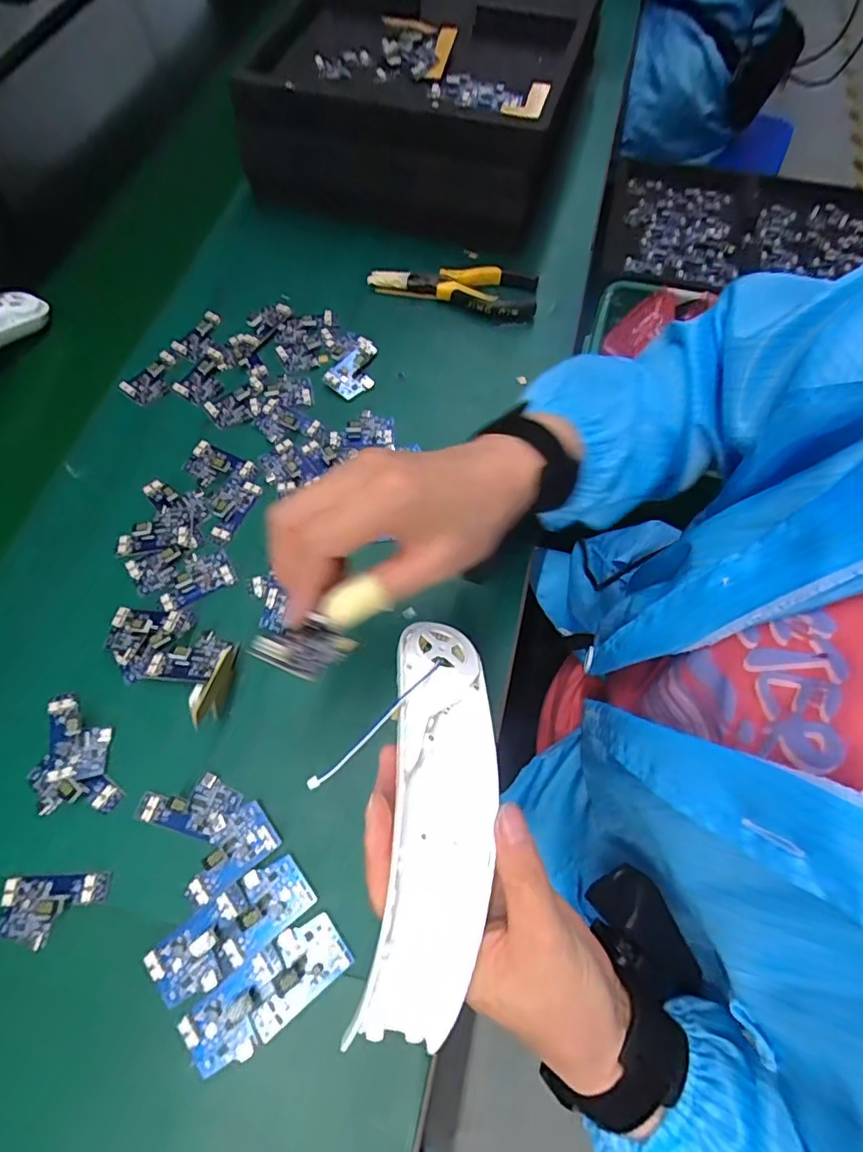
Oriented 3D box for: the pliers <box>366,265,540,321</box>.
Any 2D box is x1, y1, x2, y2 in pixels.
[{"bbox_3d":[0.021,-0.282,0.532,0.160,0.025,0.051,12,66,4],"label":"pliers"}]

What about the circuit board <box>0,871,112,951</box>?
[{"bbox_3d":[-0.221,0.193,0.316,0.058,0.011,0.035,-2,65,-2],"label":"circuit board"}]

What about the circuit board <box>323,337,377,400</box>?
[{"bbox_3d":[-0.066,-0.186,0.492,0.037,0.008,0.059,31,69,12],"label":"circuit board"}]

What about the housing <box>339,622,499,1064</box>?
[{"bbox_3d":[0.004,0.108,0.271,0.054,0.052,0.190,5,58,1],"label":"housing"}]

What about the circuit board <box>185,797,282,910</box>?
[{"bbox_3d":[-0.121,0.166,0.327,0.055,0.011,0.032,-40,72,-17],"label":"circuit board"}]

